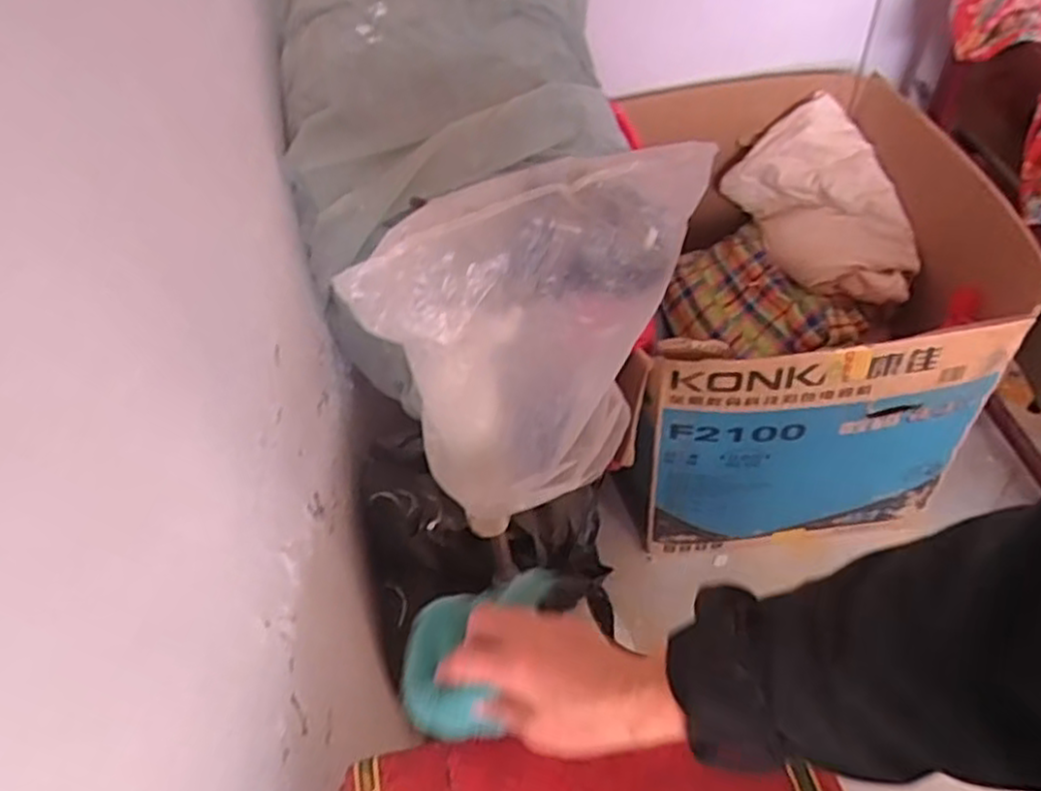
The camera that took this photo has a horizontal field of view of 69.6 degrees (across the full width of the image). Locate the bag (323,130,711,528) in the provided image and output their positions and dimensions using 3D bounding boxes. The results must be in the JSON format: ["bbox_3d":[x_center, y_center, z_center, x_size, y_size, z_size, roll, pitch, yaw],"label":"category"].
[{"bbox_3d":[0.017,-0.031,0.627,0.251,0.311,0.123,-31,54,-17],"label":"bag"}]

